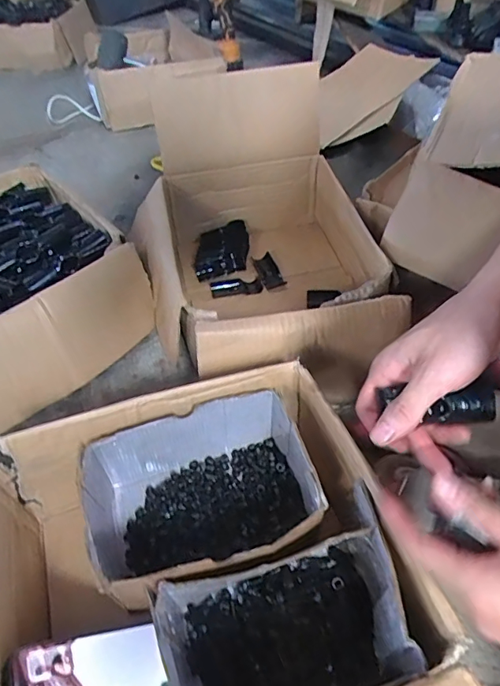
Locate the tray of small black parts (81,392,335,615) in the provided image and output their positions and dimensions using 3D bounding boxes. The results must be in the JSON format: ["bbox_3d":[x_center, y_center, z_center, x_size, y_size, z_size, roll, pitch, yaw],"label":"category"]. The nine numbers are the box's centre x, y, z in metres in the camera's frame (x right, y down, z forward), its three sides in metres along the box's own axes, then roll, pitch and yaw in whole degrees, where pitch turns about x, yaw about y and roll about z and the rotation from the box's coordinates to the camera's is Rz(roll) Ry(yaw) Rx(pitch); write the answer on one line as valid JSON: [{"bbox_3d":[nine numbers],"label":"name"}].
[{"bbox_3d":[-0.046,0.155,0.480,0.207,0.099,0.153,-13,47,-10],"label":"tray of small black parts"}]

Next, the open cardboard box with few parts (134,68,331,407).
[{"bbox_3d":[0.002,-0.164,0.688,0.321,0.252,0.454,-5,46,-3],"label":"open cardboard box with few parts"}]

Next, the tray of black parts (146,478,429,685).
[{"bbox_3d":[0.032,0.236,0.401,0.196,0.105,0.127,-18,48,-14],"label":"tray of black parts"}]

